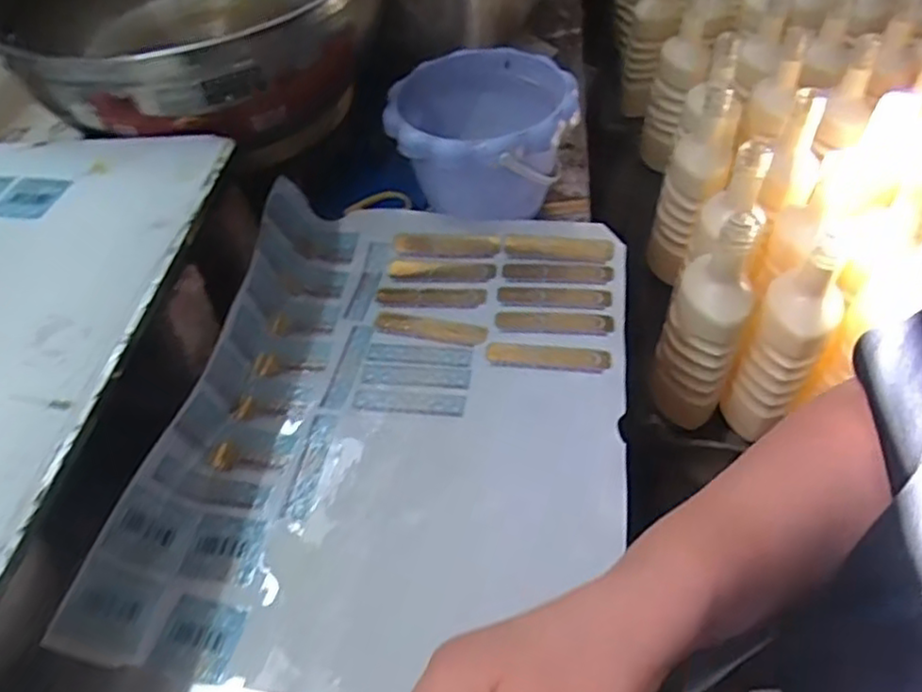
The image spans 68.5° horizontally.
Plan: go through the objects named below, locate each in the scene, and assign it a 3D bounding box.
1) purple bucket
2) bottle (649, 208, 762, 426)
[{"bbox_3d":[0.022,-0.174,0.600,0.149,0.122,0.161,-1,49,2],"label":"purple bucket"},{"bbox_3d":[0.246,-0.018,0.694,0.075,0.260,0.077,17,52,16],"label":"bottle"}]

